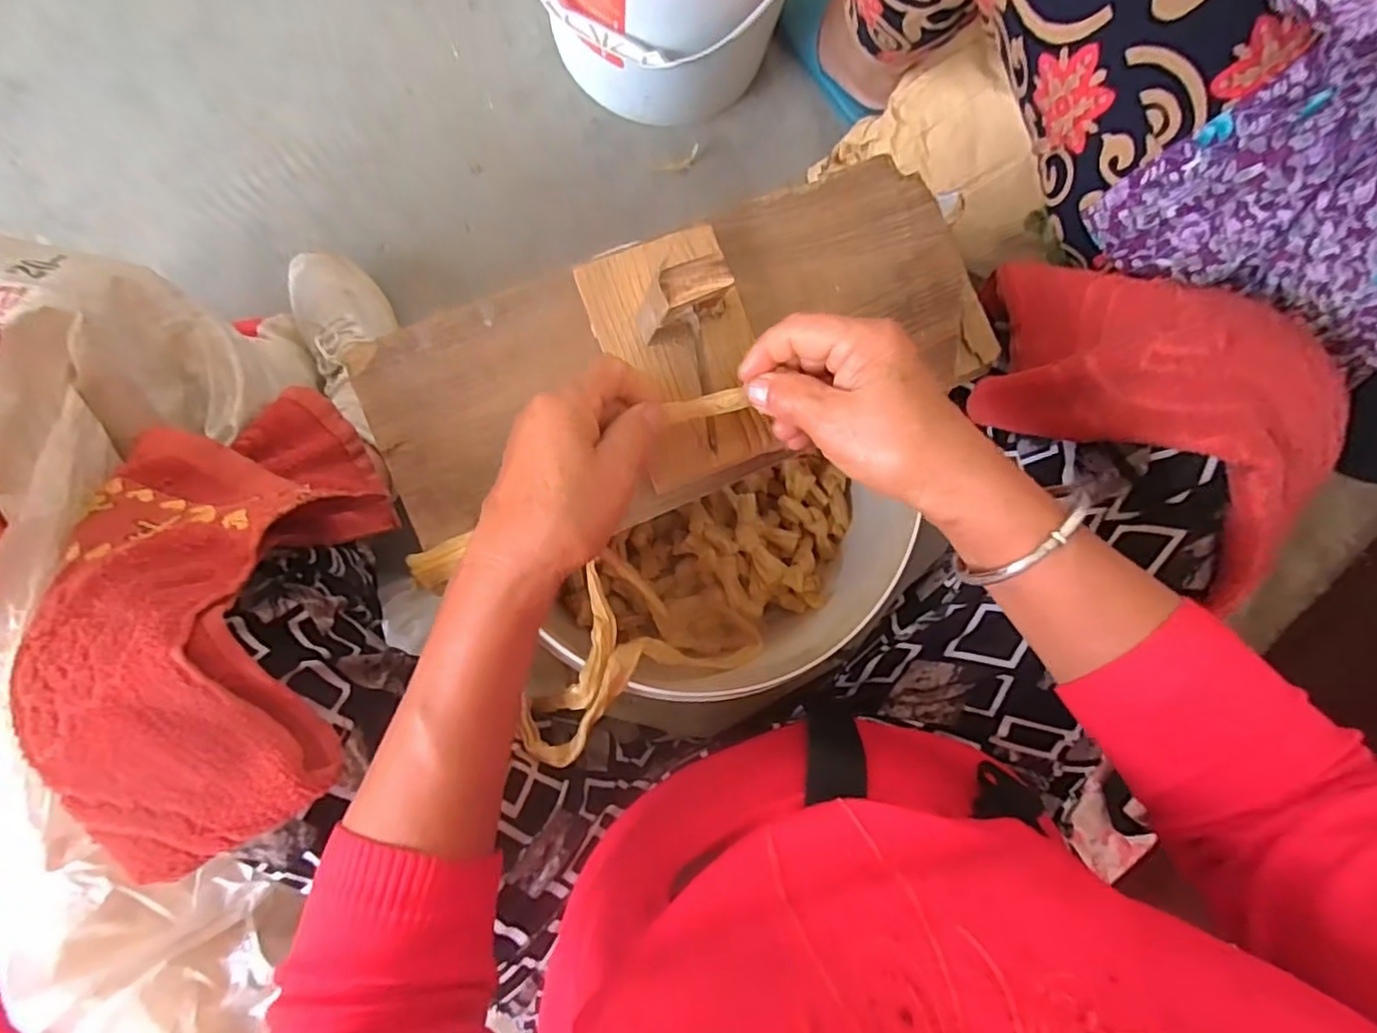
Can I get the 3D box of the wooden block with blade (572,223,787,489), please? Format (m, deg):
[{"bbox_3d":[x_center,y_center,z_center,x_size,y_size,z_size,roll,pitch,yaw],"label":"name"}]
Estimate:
[{"bbox_3d":[0.003,-0.098,0.346,0.091,0.109,0.148,-21,89,-6],"label":"wooden block with blade"}]

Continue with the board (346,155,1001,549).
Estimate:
[{"bbox_3d":[0.001,-0.100,0.408,0.383,0.033,0.157,-23,89,-6],"label":"board"}]

